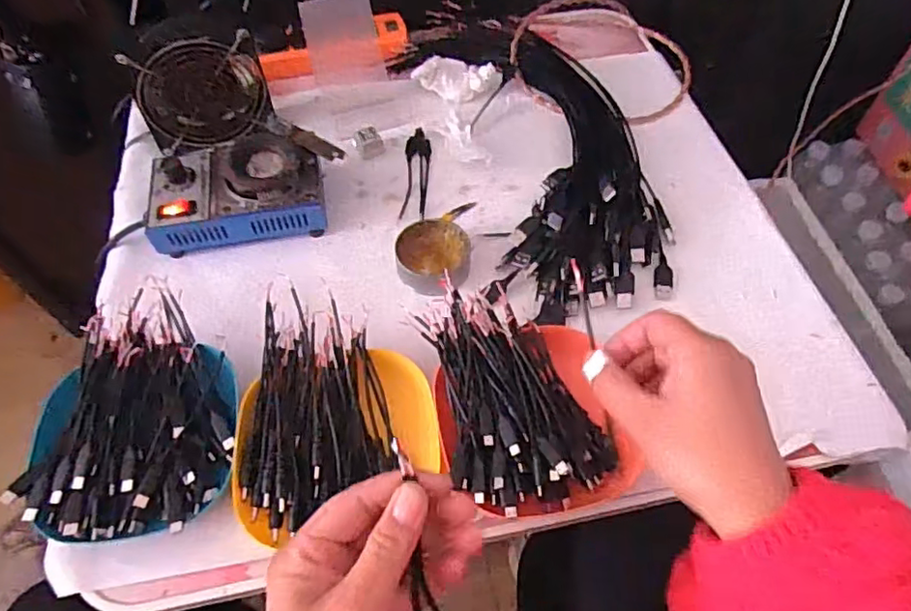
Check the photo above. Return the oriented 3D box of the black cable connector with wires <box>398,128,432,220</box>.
[{"bbox_3d":[-0.039,-0.132,0.616,0.026,0.005,0.119,2,57,2],"label":"black cable connector with wires"}]

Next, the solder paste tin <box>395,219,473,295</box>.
[{"bbox_3d":[-0.019,-0.044,0.543,0.063,0.027,0.064,0,57,1],"label":"solder paste tin"}]

